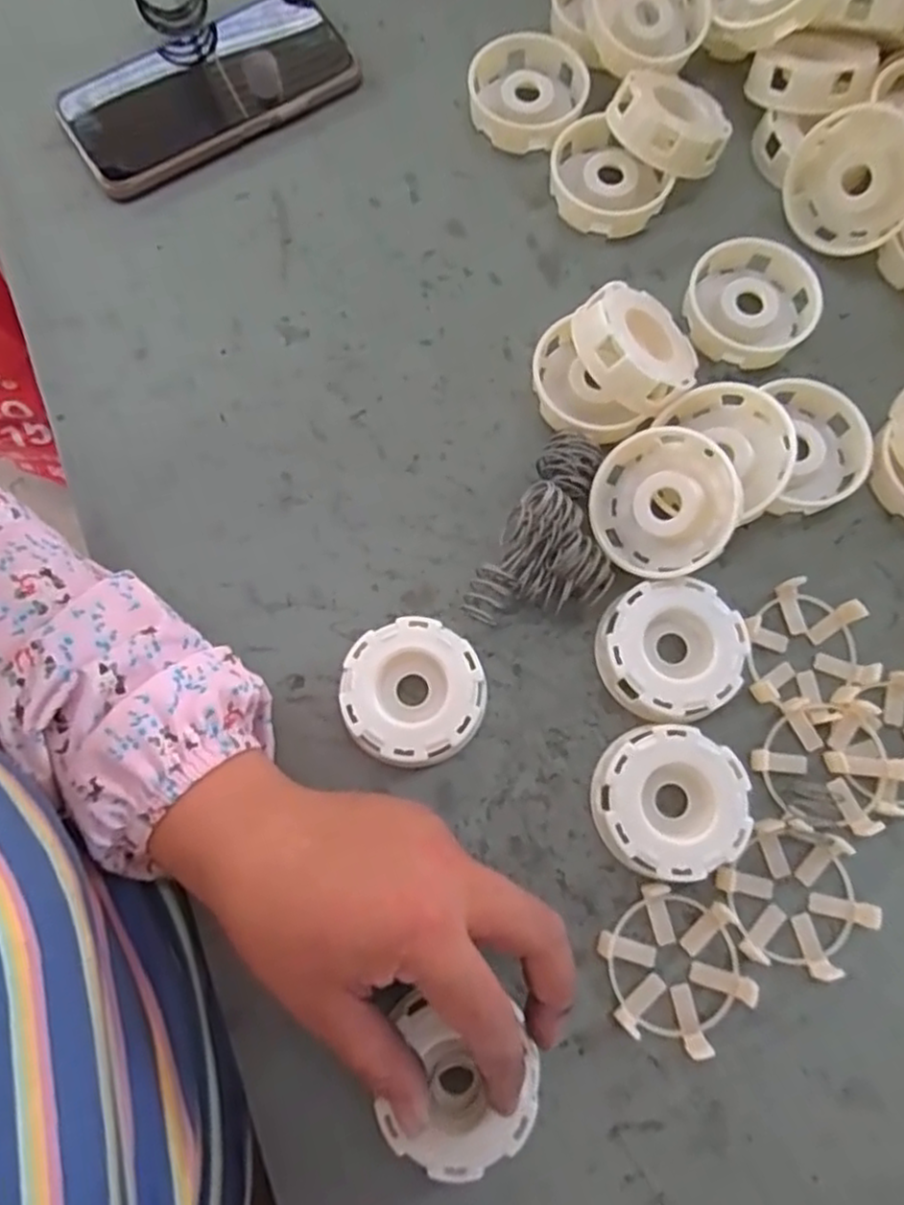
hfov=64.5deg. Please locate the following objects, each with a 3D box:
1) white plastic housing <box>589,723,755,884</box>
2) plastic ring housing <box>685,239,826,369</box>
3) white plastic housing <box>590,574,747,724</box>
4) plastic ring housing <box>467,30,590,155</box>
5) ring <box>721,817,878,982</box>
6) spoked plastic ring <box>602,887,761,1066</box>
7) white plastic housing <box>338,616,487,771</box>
[{"bbox_3d":[0.095,0.088,0.317,0.065,0.020,0.063,0,76,1],"label":"white plastic housing"},{"bbox_3d":[0.160,-0.162,0.383,0.065,0.017,0.072,27,78,7],"label":"plastic ring housing"},{"bbox_3d":[0.101,0.022,0.334,0.065,0.019,0.063,-21,77,-4],"label":"white plastic housing"},{"bbox_3d":[0.044,-0.298,0.417,0.065,0.019,0.070,0,76,1],"label":"plastic ring housing"},{"bbox_3d":[0.149,0.128,0.311,0.058,0.012,0.064,-18,76,-3],"label":"ring"},{"bbox_3d":[0.095,0.155,0.304,0.057,0.012,0.065,-16,76,-3],"label":"spoked plastic ring"},{"bbox_3d":[-0.018,0.042,0.329,0.063,0.022,0.063,0,76,1],"label":"white plastic housing"}]

